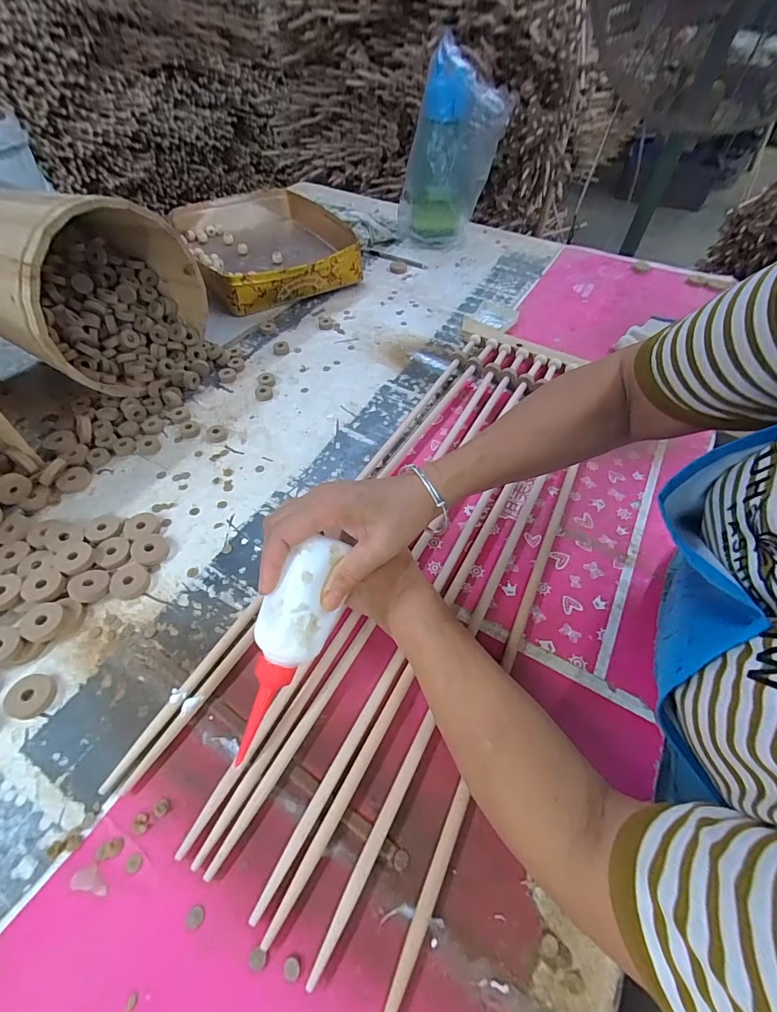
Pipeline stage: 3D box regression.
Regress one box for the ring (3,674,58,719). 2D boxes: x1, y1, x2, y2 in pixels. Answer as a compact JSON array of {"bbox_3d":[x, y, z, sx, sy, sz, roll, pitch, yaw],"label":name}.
[{"bbox_3d":[-0.305,0.162,0.358,0.033,0.011,0.034,1,53,-1],"label":"ring"}]

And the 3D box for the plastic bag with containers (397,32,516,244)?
[{"bbox_3d":[0.114,-0.654,0.793,0.158,0.277,0.146,0,53,-2],"label":"plastic bag with containers"}]

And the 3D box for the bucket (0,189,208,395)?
[{"bbox_3d":[-0.406,-0.299,0.572,0.217,0.213,0.227,29,57,18],"label":"bucket"}]

